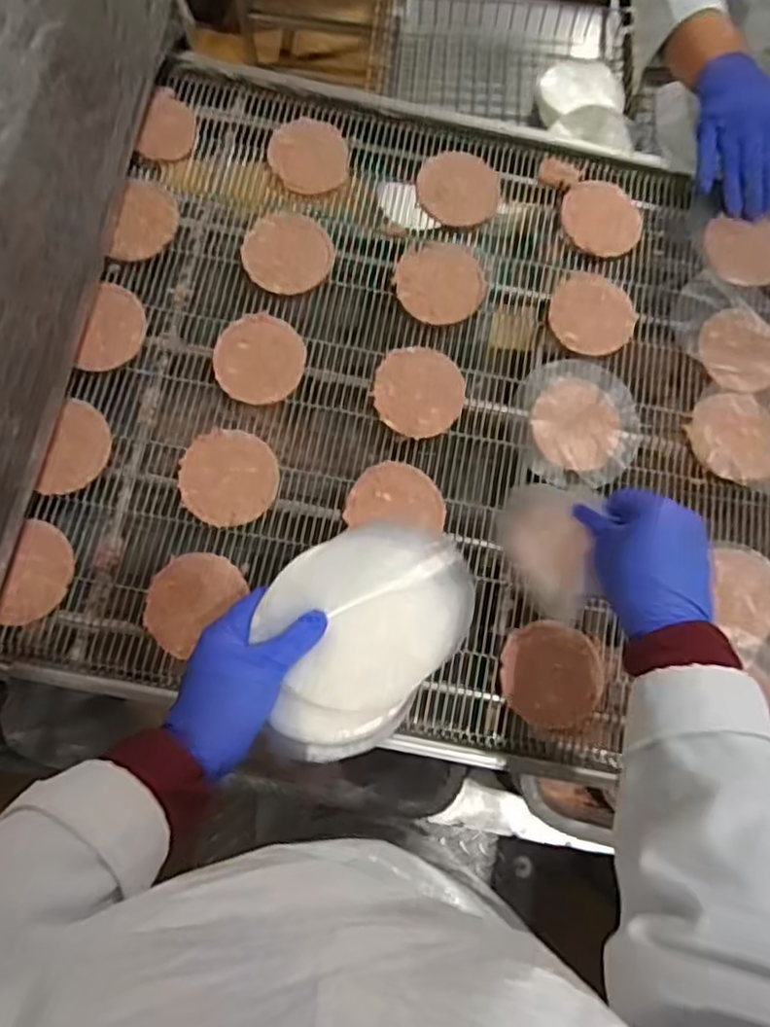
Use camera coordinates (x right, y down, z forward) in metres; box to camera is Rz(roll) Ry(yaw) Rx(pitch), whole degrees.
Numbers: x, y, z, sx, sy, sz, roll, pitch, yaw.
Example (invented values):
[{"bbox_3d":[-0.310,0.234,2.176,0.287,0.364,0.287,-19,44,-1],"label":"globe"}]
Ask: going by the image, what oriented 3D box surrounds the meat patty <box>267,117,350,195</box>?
[{"bbox_3d":[-0.076,-0.364,0.694,0.076,0.006,0.094,-1,76,-2],"label":"meat patty"}]

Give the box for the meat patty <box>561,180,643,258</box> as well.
[{"bbox_3d":[0.219,-0.300,0.700,0.077,0.007,0.089,-2,76,-2],"label":"meat patty"}]

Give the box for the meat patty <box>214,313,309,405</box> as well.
[{"bbox_3d":[-0.115,-0.143,0.634,0.079,0.009,0.087,-6,76,-3],"label":"meat patty"}]

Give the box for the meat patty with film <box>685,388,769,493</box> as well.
[{"bbox_3d":[0.349,-0.069,0.646,0.118,0.011,0.097,-8,76,-4],"label":"meat patty with film"}]

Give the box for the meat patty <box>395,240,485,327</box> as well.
[{"bbox_3d":[0.054,-0.224,0.668,0.083,0.005,0.091,0,76,-2],"label":"meat patty"}]

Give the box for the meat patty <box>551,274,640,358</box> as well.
[{"bbox_3d":[0.203,-0.196,0.673,0.082,0.004,0.084,0,76,-2],"label":"meat patty"}]

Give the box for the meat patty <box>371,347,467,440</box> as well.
[{"bbox_3d":[0.032,-0.113,0.638,0.082,0.004,0.086,9,76,1],"label":"meat patty"}]

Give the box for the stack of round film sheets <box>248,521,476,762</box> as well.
[{"bbox_3d":[-0.021,0.079,0.475,0.121,0.026,0.170,38,78,8],"label":"stack of round film sheets"}]

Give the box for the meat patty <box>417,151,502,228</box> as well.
[{"bbox_3d":[0.074,-0.329,0.697,0.082,0.005,0.083,8,76,0],"label":"meat patty"}]

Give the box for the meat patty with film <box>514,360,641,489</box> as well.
[{"bbox_3d":[0.181,-0.086,0.643,0.113,0.005,0.121,0,76,-2],"label":"meat patty with film"}]

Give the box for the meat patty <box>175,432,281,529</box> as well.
[{"bbox_3d":[-0.137,-0.032,0.604,0.086,0.006,0.082,0,76,-2],"label":"meat patty"}]

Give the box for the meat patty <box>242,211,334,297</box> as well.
[{"bbox_3d":[-0.094,-0.252,0.666,0.082,0.005,0.083,0,76,-2],"label":"meat patty"}]

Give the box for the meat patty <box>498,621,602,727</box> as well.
[{"bbox_3d":[0.140,0.134,0.574,0.082,0.005,0.082,0,76,-2],"label":"meat patty"}]

